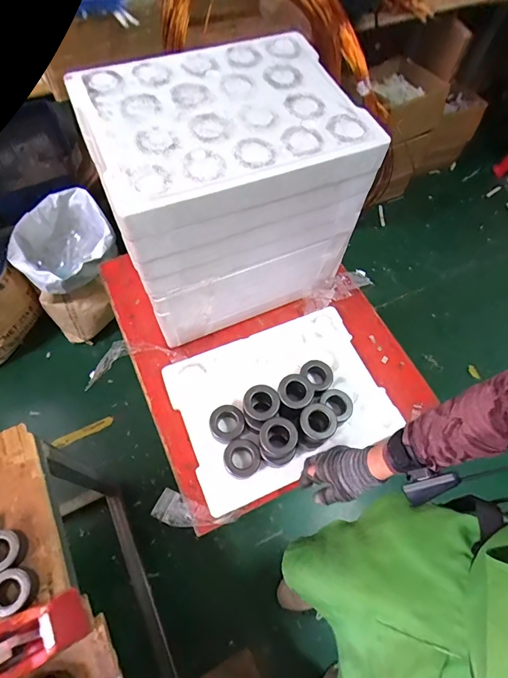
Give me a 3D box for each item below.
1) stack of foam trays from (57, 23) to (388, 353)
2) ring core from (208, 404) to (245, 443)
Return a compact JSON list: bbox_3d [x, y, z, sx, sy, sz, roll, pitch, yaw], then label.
[{"bbox_3d":[-0.046,-0.238,0.674,0.366,0.344,0.276,-21,66,-14],"label":"stack of foam trays"},{"bbox_3d":[-0.050,0.152,0.676,0.057,0.036,0.062,1,63,-3],"label":"ring core"}]

